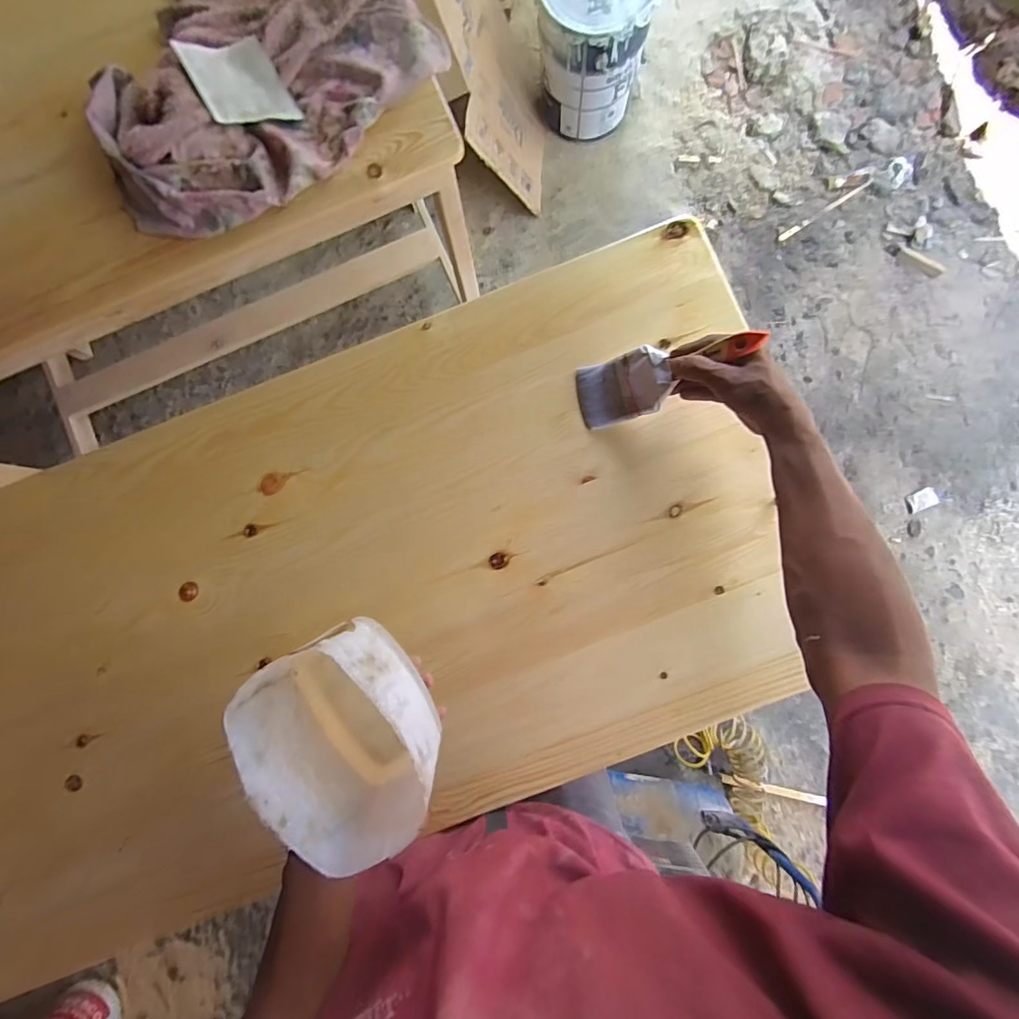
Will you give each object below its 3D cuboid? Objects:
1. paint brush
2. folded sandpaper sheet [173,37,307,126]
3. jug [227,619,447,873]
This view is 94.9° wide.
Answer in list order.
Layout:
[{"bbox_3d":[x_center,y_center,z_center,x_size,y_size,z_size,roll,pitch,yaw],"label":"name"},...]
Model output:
[{"bbox_3d":[0.171,-0.153,0.527,0.205,0.016,0.075,-12,83,38],"label":"paint brush"},{"bbox_3d":[-0.368,-0.582,0.638,0.116,0.012,0.108,-27,98,-24],"label":"folded sandpaper sheet"},{"bbox_3d":[-0.116,0.169,0.361,0.095,0.134,0.140,-34,84,-1],"label":"jug"}]

